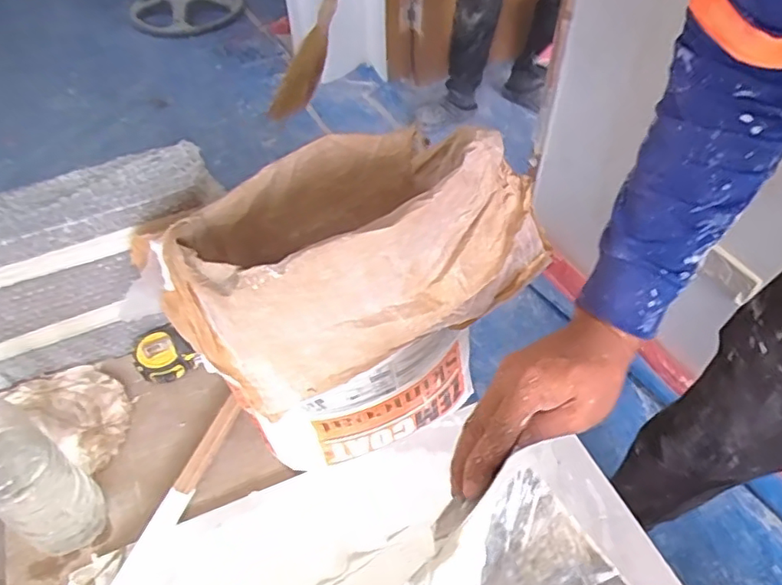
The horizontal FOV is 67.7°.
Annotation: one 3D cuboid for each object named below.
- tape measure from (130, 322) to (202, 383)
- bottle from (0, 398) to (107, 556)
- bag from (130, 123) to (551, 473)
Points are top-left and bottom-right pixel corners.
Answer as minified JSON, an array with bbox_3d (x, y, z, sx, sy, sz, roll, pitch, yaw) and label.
[{"bbox_3d":[-0.294,0.078,0.749,0.068,0.029,0.073,-30,56,-23],"label":"tape measure"},{"bbox_3d":[-0.333,0.172,0.533,0.058,0.243,0.072,24,54,19],"label":"bottle"},{"bbox_3d":[-0.047,0.006,0.587,0.285,0.323,0.227,-25,54,-20],"label":"bag"}]

